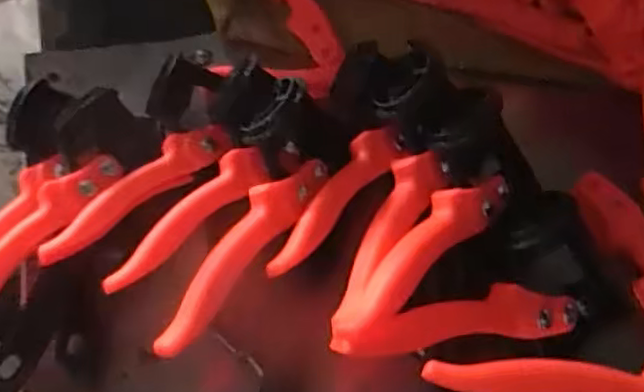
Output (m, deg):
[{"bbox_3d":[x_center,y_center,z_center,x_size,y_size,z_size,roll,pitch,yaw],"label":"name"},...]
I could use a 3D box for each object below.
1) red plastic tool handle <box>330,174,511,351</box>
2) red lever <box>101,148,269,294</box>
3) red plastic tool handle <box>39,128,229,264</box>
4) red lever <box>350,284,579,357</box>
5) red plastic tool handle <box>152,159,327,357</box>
[{"bbox_3d":[0.048,0.028,0.311,0.025,0.031,0.121,38,70,16],"label":"red plastic tool handle"},{"bbox_3d":[-0.070,0.009,0.335,0.100,0.009,0.021,-40,71,-17],"label":"red lever"},{"bbox_3d":[-0.099,-0.004,0.350,0.111,0.021,0.022,-41,71,-17],"label":"red plastic tool handle"},{"bbox_3d":[0.070,0.056,0.304,0.120,0.009,0.023,-3,63,-23],"label":"red lever"},{"bbox_3d":[-0.040,0.025,0.325,0.024,0.012,0.121,36,69,15],"label":"red plastic tool handle"}]

